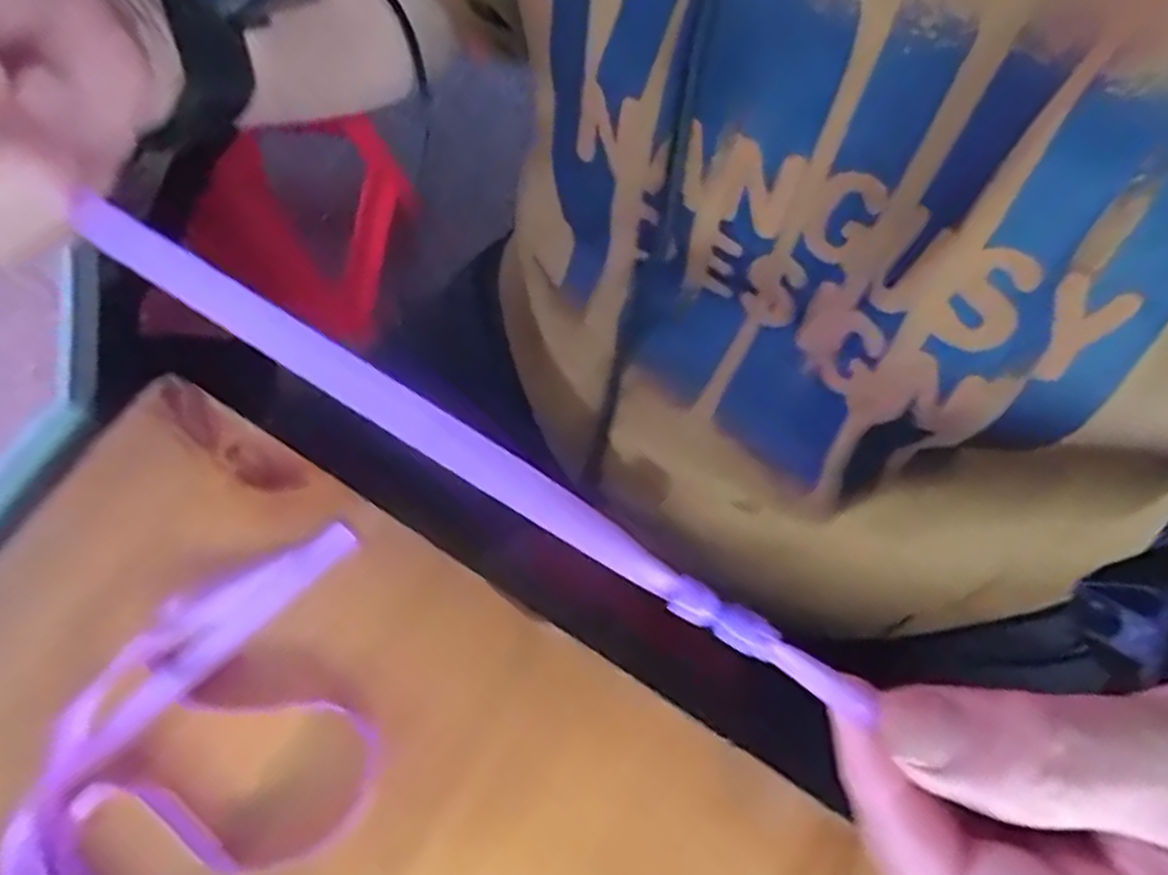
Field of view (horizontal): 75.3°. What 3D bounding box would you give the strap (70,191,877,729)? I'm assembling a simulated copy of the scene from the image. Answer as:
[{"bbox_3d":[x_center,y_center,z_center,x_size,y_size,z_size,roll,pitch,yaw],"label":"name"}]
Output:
[{"bbox_3d":[-0.026,0.003,0.160,0.189,0.007,0.010,32,75,3],"label":"strap"}]

